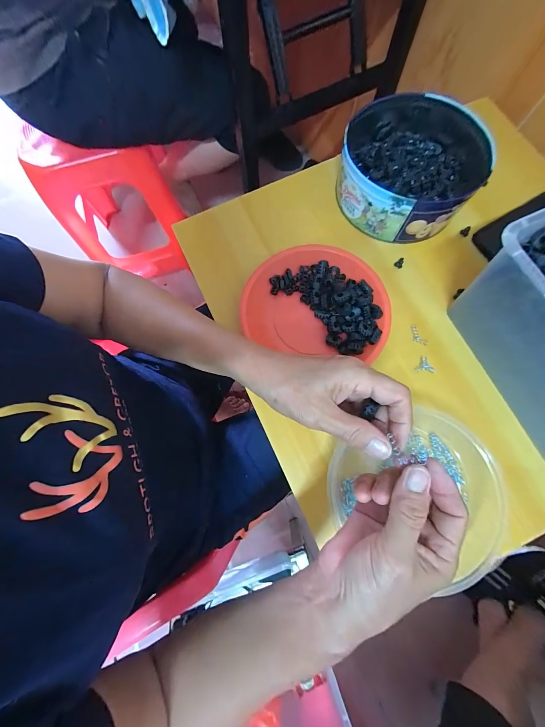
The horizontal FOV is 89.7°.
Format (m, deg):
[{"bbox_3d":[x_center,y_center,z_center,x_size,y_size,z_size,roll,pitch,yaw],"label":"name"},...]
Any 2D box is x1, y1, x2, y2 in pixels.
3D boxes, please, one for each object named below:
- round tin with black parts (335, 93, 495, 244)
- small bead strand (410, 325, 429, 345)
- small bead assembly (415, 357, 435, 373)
[{"bbox_3d":[0.187,-0.282,0.402,0.167,0.077,0.180,0,76,1],"label":"round tin with black parts"},{"bbox_3d":[0.202,-0.039,0.380,0.016,0.005,0.032,-31,78,-6],"label":"small bead strand"},{"bbox_3d":[0.200,0.005,0.364,0.025,0.004,0.023,-24,77,-4],"label":"small bead assembly"}]

